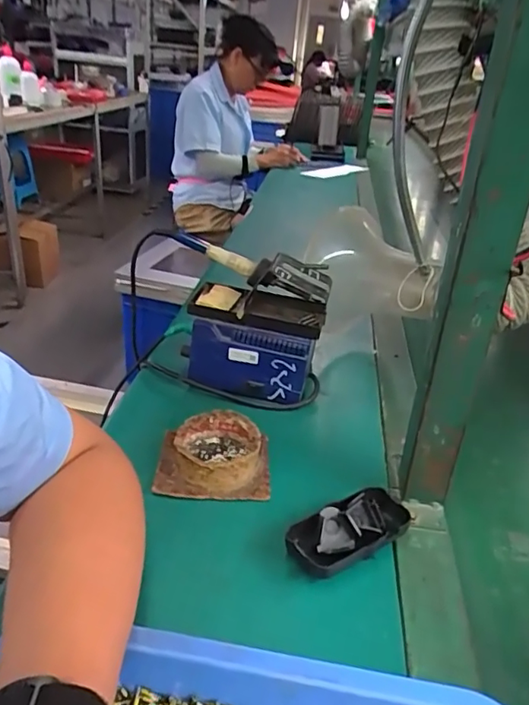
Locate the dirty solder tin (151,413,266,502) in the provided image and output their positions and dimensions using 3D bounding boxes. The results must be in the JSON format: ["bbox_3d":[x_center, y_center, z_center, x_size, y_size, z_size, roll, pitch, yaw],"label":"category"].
[{"bbox_3d":[-0.049,0.098,0.538,0.110,0.036,0.093,5,29,-1],"label":"dirty solder tin"}]

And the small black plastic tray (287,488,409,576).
[{"bbox_3d":[0.072,0.159,0.466,0.114,0.029,0.051,-15,35,-33],"label":"small black plastic tray"}]

